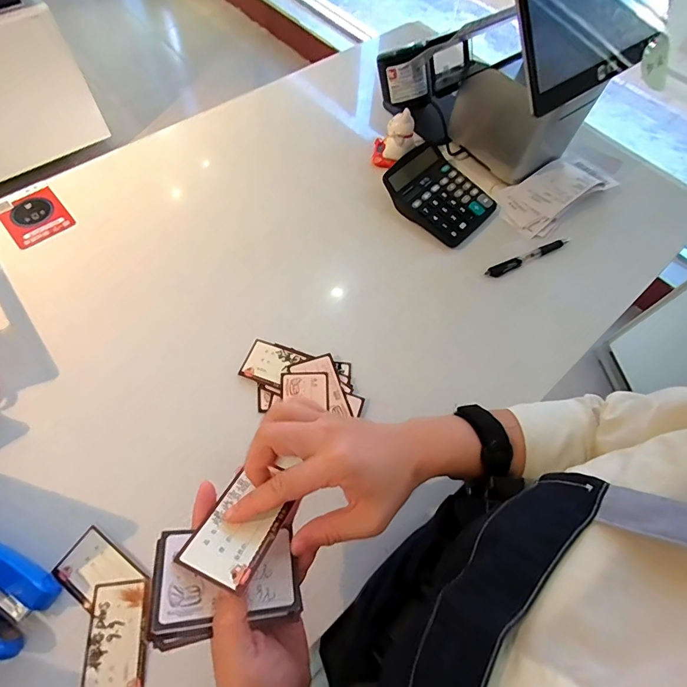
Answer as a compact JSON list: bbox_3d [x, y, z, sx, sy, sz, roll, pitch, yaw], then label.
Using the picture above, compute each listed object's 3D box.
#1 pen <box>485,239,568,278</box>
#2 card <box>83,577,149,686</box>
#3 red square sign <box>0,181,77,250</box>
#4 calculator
[{"bbox_3d":[0.256,-0.122,0.564,0.139,0.010,0.018,-26,67,-16],"label":"pen"},{"bbox_3d":[-0.194,0.255,0.349,0.046,0.004,0.089,-3,65,-8],"label":"card"},{"bbox_3d":[-0.422,-0.176,0.554,0.076,0.004,0.098,-39,73,-21],"label":"red square sign"},{"bbox_3d":[0.137,-0.218,0.587,0.146,0.038,0.117,41,67,16],"label":"calculator"}]

